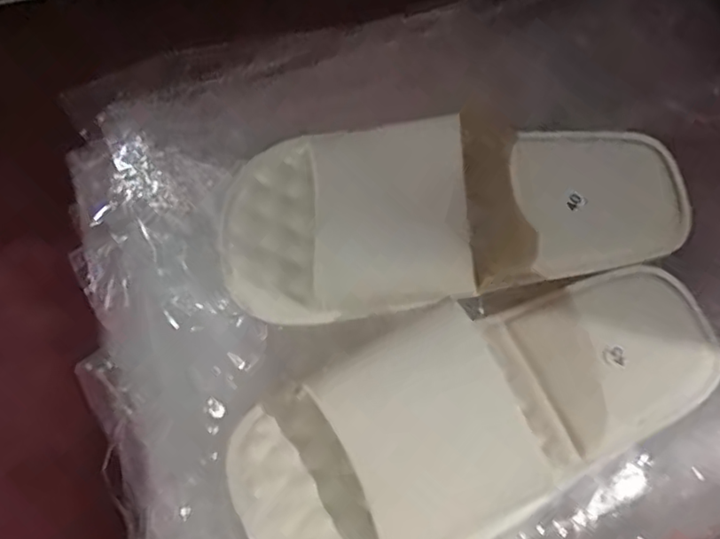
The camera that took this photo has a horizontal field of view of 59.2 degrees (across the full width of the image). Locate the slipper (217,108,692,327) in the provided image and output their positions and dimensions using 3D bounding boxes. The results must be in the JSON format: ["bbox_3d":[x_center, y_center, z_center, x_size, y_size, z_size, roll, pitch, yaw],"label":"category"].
[{"bbox_3d":[0.052,-0.039,0.361,0.268,0.050,0.111,-14,77,-3],"label":"slipper"}]

